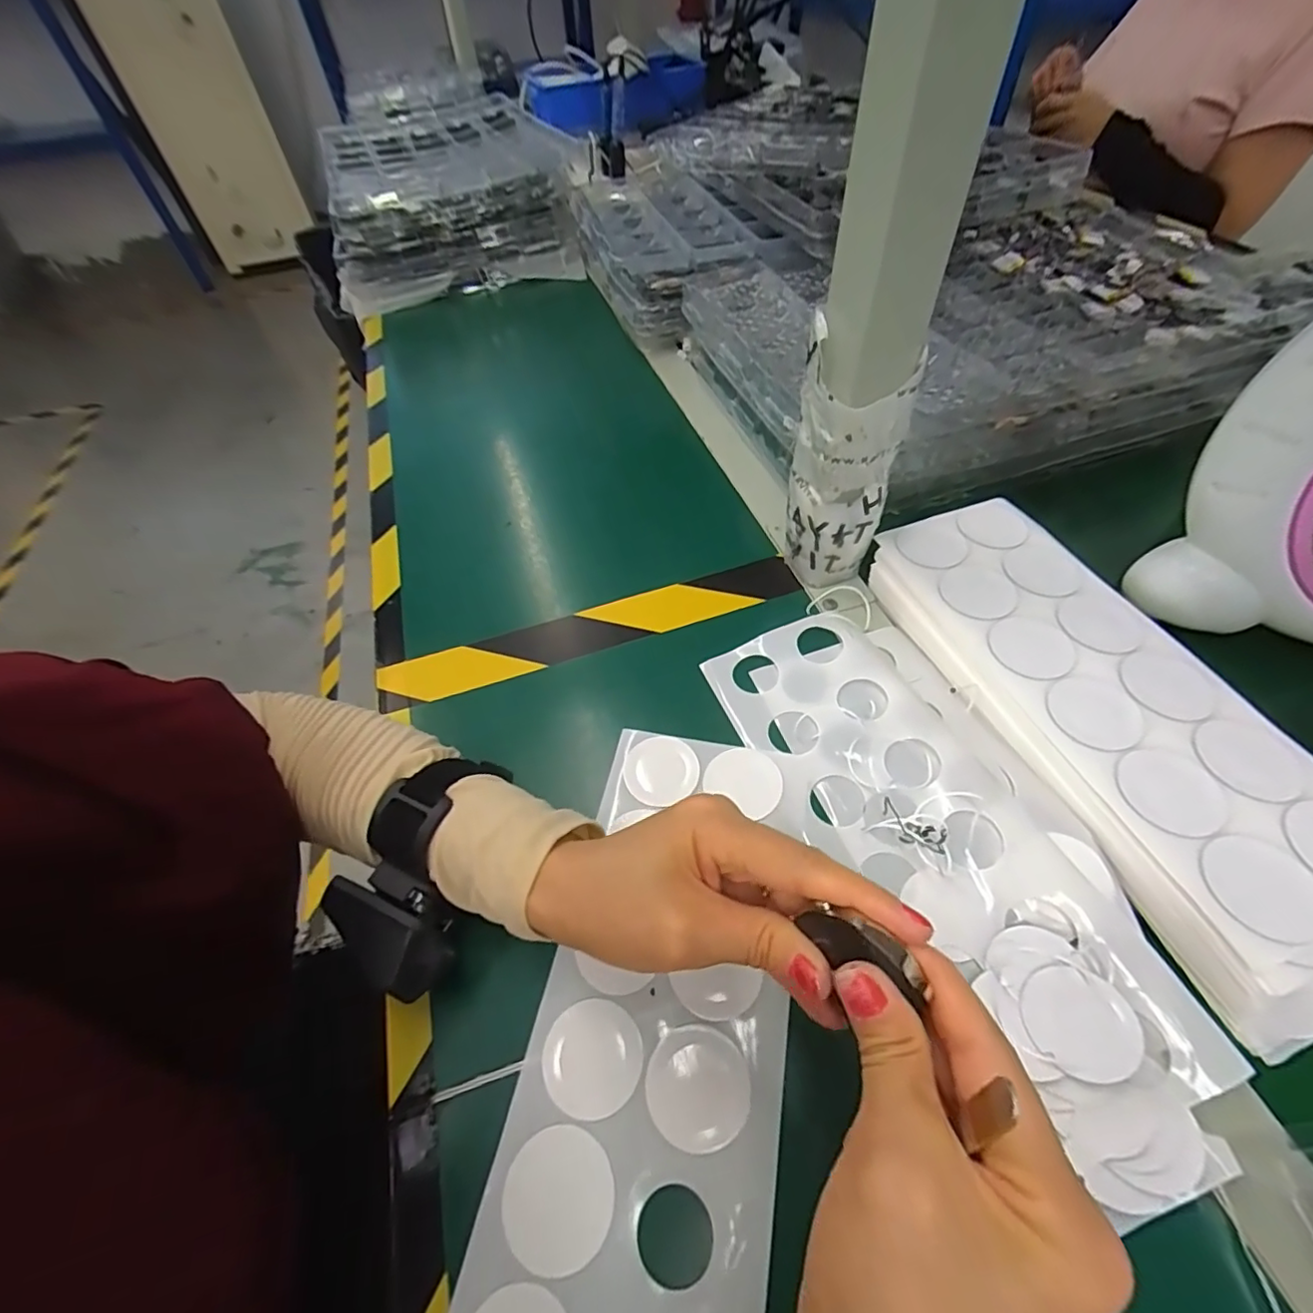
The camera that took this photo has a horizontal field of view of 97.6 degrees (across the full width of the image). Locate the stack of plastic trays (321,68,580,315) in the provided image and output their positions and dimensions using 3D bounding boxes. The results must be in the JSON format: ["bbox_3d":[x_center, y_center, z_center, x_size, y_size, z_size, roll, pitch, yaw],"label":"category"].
[{"bbox_3d":[-0.321,-0.672,0.845,0.322,0.119,0.423,-18,54,-9],"label":"stack of plastic trays"}]

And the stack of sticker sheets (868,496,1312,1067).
[{"bbox_3d":[0.241,0.028,0.313,0.111,0.029,0.303,-18,54,-9],"label":"stack of sticker sheets"}]

